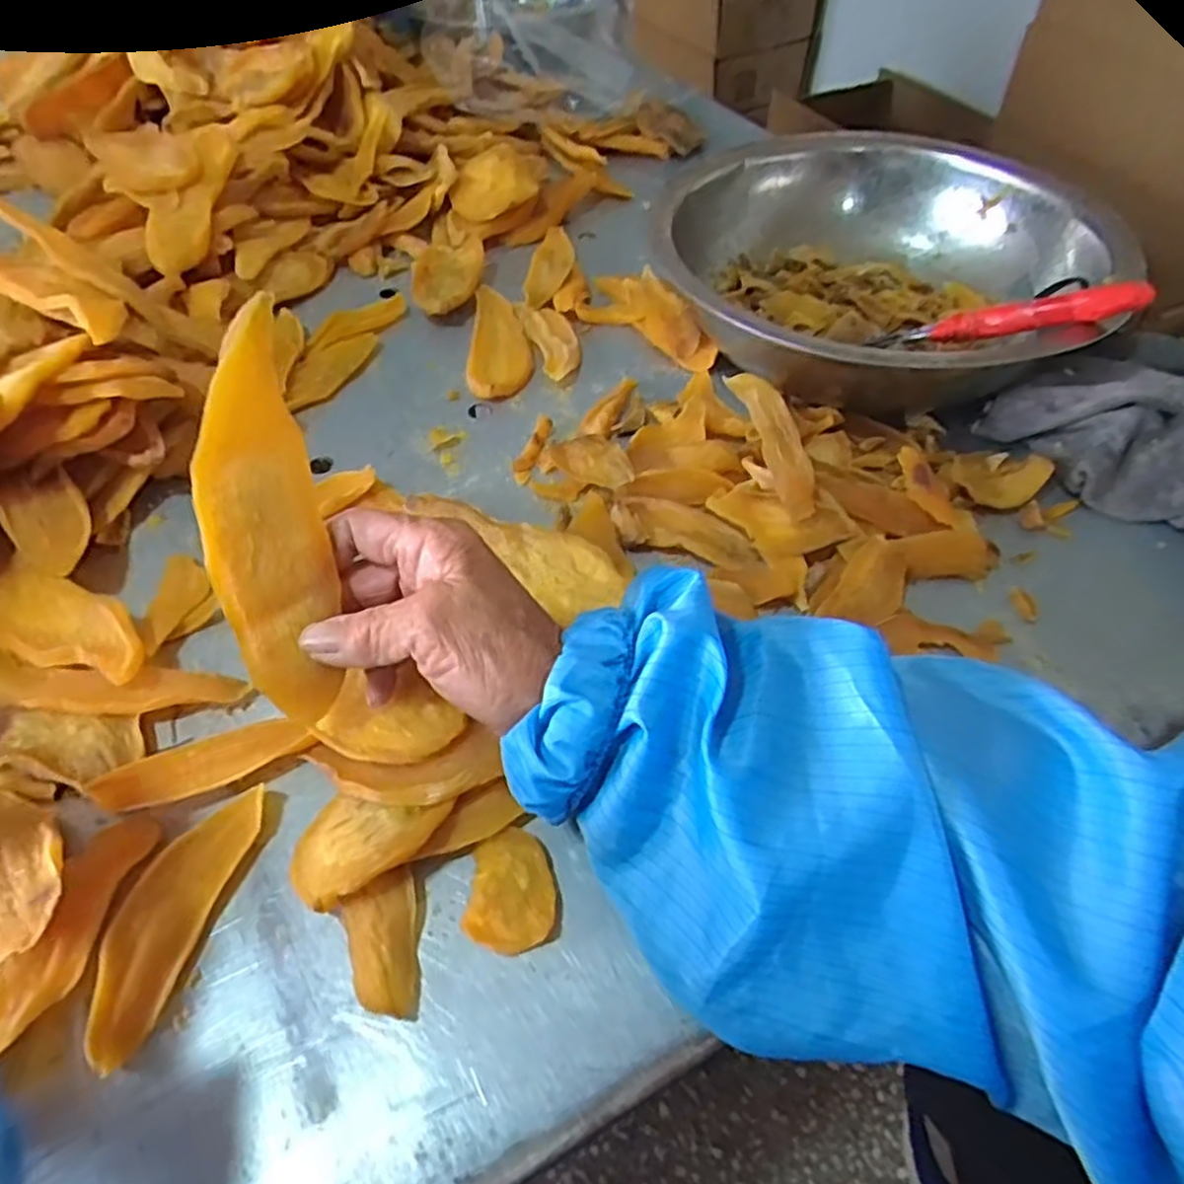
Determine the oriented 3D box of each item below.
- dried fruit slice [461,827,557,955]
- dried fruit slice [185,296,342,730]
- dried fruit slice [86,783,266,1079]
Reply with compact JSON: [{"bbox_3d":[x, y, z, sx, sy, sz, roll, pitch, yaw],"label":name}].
[{"bbox_3d":[-0.031,0.117,0.296,0.033,0.012,0.045,3,52,2],"label":"dried fruit slice"},{"bbox_3d":[-0.122,-0.026,0.278,0.040,0.149,0.012,-14,13,-25],"label":"dried fruit slice"},{"bbox_3d":[-0.163,0.123,0.289,0.029,0.014,0.100,15,53,11],"label":"dried fruit slice"}]

